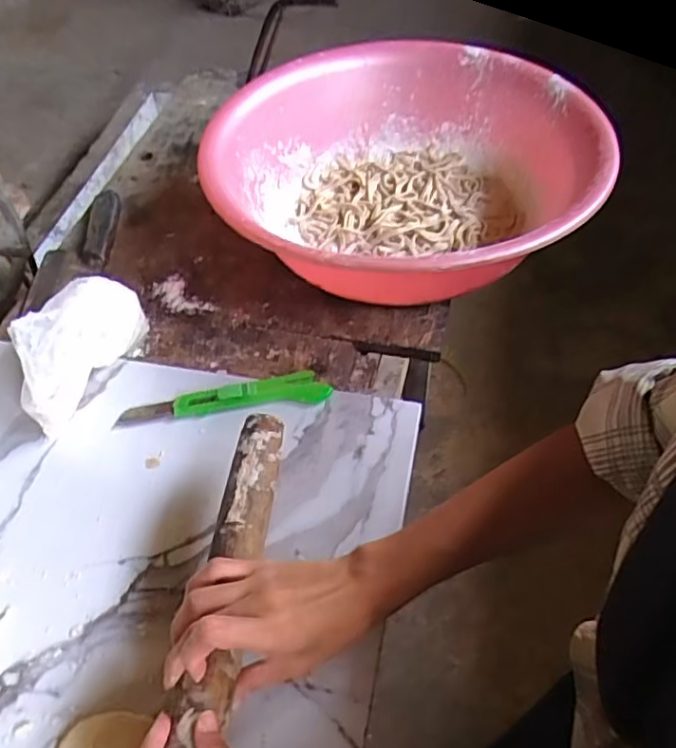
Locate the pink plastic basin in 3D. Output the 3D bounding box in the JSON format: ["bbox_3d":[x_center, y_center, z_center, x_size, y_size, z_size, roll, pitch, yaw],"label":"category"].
[{"bbox_3d":[0.063,-0.220,0.684,0.420,0.124,0.414,-1,50,1],"label":"pink plastic basin"}]

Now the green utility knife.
[{"bbox_3d":[-0.104,0.022,0.562,0.190,0.015,0.030,-6,50,-3],"label":"green utility knife"}]

